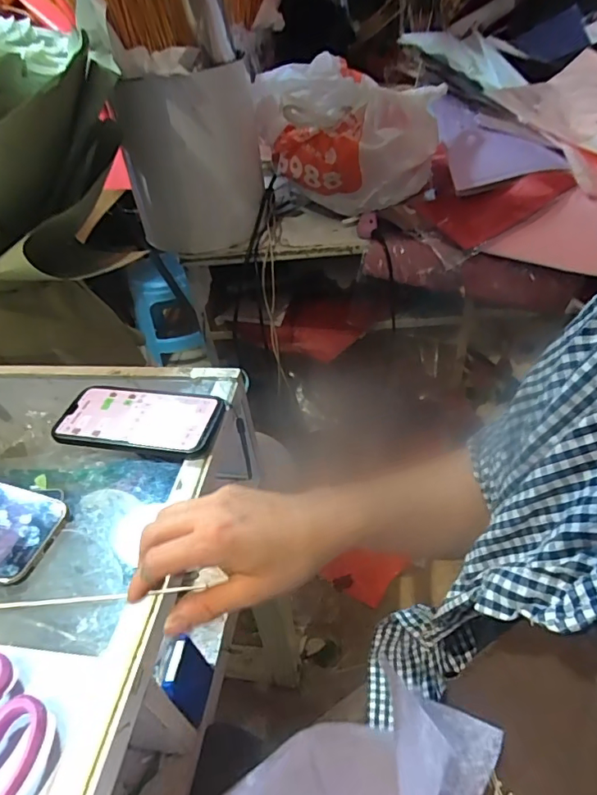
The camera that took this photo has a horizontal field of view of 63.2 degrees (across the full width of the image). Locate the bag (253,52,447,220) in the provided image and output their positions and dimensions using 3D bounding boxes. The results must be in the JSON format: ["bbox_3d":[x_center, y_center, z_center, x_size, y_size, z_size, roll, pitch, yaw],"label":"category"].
[{"bbox_3d":[0.080,-0.427,0.803,0.262,0.196,0.196,-11,43,-7],"label":"bag"}]

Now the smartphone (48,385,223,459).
[{"bbox_3d":[-0.155,0.021,0.476,0.157,0.015,0.077,6,43,11],"label":"smartphone"}]

